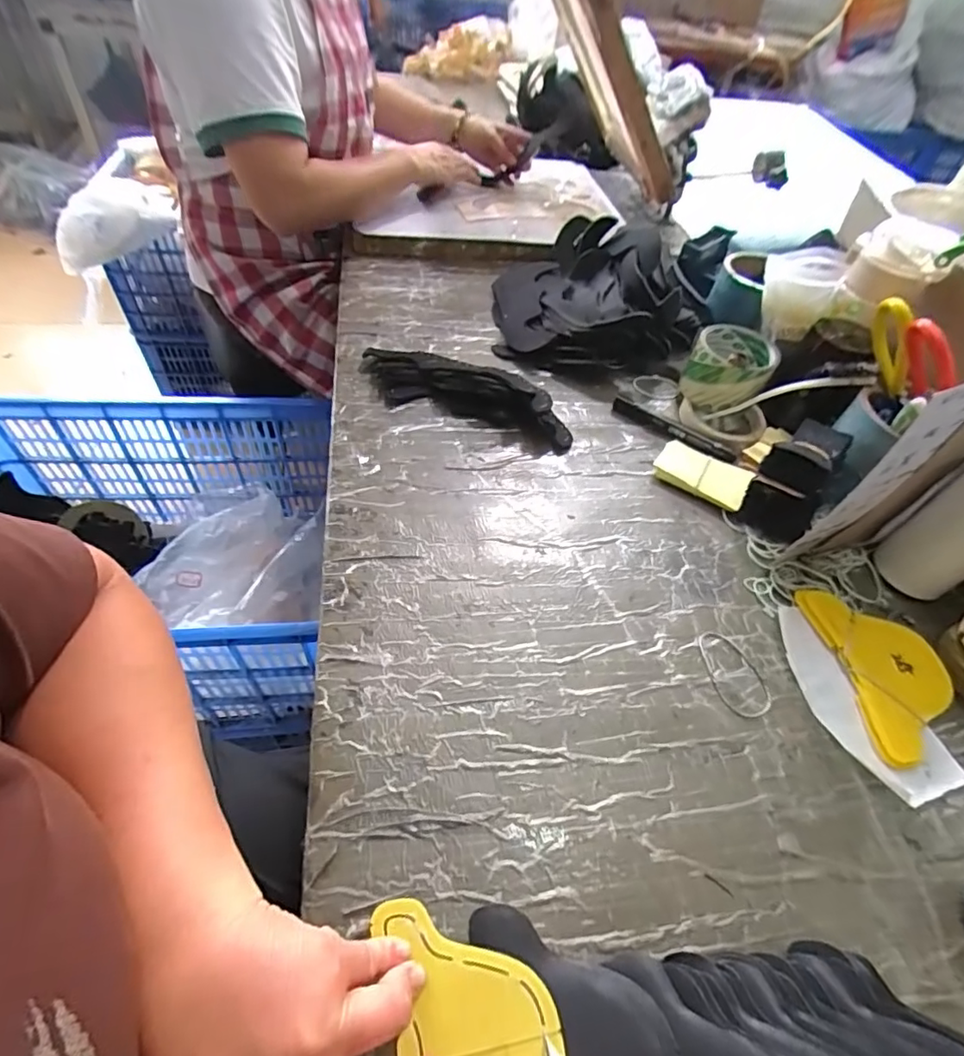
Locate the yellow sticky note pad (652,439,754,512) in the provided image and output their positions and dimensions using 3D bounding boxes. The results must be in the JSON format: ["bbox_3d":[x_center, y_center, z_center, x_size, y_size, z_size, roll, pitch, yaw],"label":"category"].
[{"bbox_3d":[0.226,-0.055,0.556,0.092,0.015,0.057,29,54,16],"label":"yellow sticky note pad"}]

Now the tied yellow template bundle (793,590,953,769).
[{"bbox_3d":[0.328,0.112,0.432,0.091,0.016,0.139,-2,52,-8],"label":"tied yellow template bundle"}]

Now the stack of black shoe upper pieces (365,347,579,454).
[{"bbox_3d":[-0.018,-0.155,0.591,0.254,0.039,0.089,18,50,7],"label":"stack of black shoe upper pieces"}]

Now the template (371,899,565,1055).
[{"bbox_3d":[-0.006,0.259,0.271,0.088,0.005,0.126,-5,49,-10],"label":"template"}]

